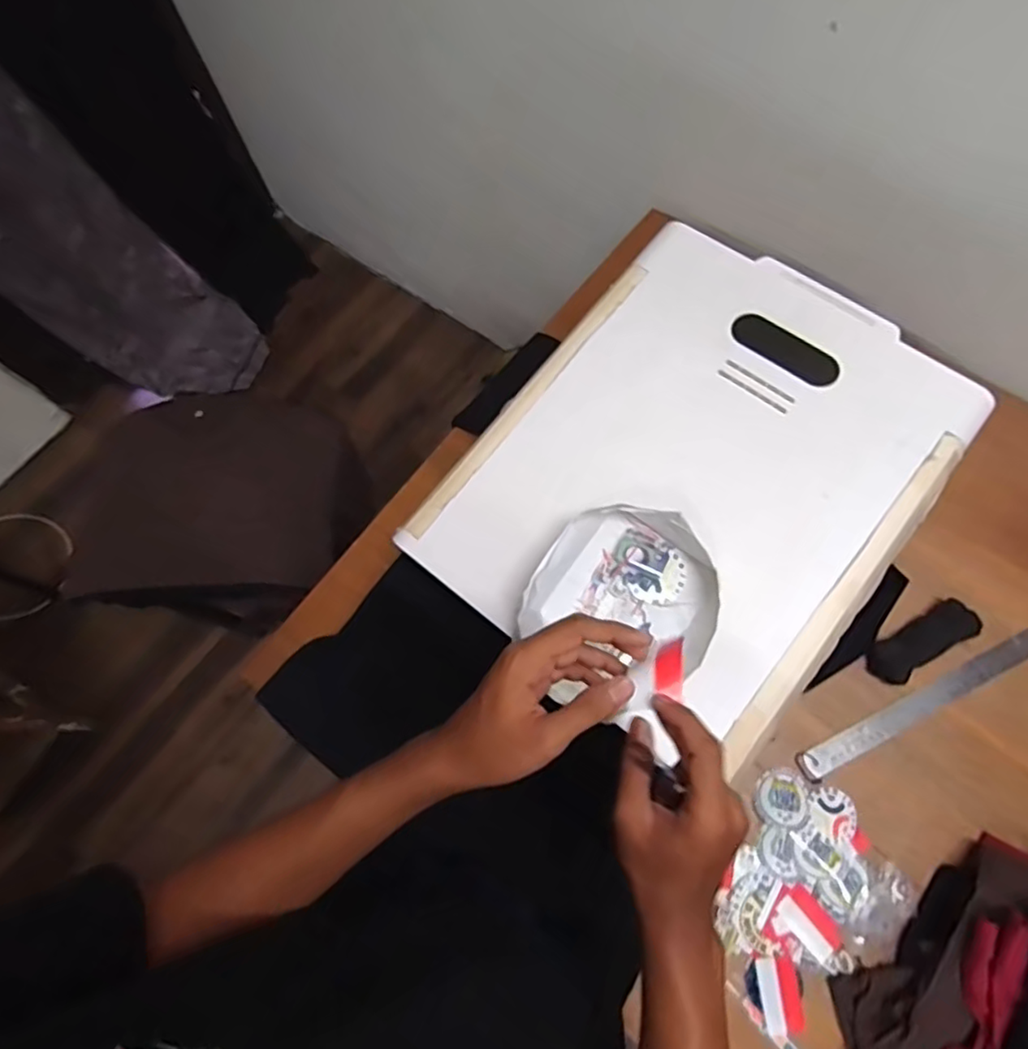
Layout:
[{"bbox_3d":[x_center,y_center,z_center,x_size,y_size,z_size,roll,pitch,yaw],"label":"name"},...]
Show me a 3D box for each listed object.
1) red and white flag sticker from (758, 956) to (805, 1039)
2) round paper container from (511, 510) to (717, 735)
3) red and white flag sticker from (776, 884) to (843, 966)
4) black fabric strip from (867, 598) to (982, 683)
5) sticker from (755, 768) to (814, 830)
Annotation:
[{"bbox_3d":[0.269,0.473,0.625,0.036,0.006,0.067,-4,72,2],"label":"red and white flag sticker"},{"bbox_3d":[0.098,0.077,0.577,0.161,0.056,0.187,25,76,10],"label":"round paper container"},{"bbox_3d":[0.306,0.412,0.645,0.039,0.007,0.063,-40,75,-9],"label":"red and white flag sticker"},{"bbox_3d":[0.465,0.136,0.711,0.122,0.024,0.044,-37,71,6],"label":"black fabric strip"},{"bbox_3d":[0.296,0.299,0.681,0.057,0.008,0.058,-1,64,1],"label":"sticker"}]

